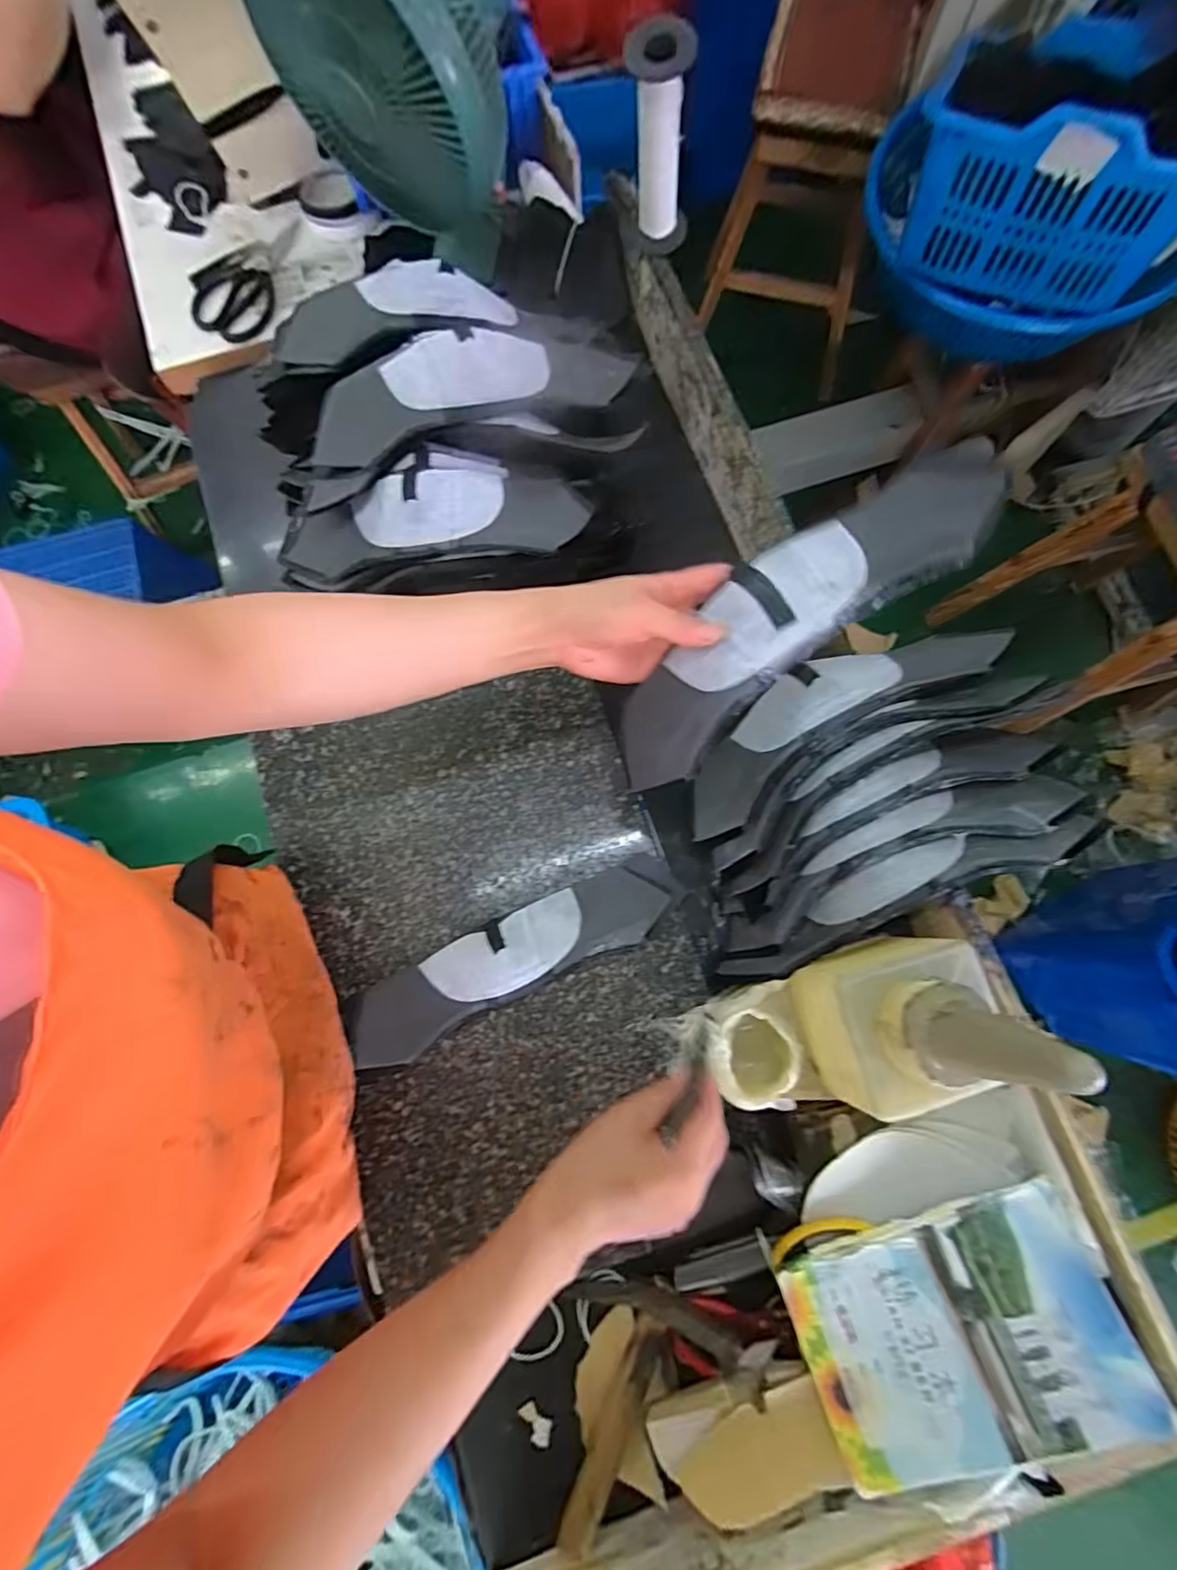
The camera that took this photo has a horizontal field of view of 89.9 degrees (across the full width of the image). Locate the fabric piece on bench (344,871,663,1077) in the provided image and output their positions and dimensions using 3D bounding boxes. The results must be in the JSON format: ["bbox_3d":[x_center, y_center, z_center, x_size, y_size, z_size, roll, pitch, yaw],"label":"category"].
[{"bbox_3d":[-0.071,0.158,0.532,0.318,0.035,0.075,-27,78,-4],"label":"fabric piece on bench"}]

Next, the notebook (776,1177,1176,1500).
[{"bbox_3d":[0.263,0.391,0.419,0.212,0.013,0.143,-22,69,7],"label":"notebook"}]

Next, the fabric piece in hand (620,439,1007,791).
[{"bbox_3d":[0.128,-0.107,0.388,0.291,0.047,0.075,-40,78,19],"label":"fabric piece in hand"}]

